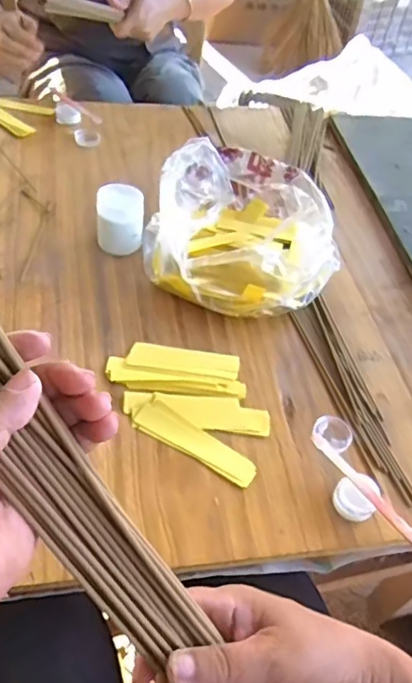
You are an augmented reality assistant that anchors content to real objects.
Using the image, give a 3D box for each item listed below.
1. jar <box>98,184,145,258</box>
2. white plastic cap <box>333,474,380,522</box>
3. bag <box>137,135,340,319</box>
[{"bbox_3d":[-0.102,-0.146,0.666,0.056,0.068,0.046,-4,50,-12],"label":"jar"},{"bbox_3d":[0.132,0.139,0.487,0.036,0.028,0.034,4,49,-5],"label":"white plastic cap"},{"bbox_3d":[0.043,-0.134,0.672,0.232,0.093,0.228,2,49,-7],"label":"bag"}]

